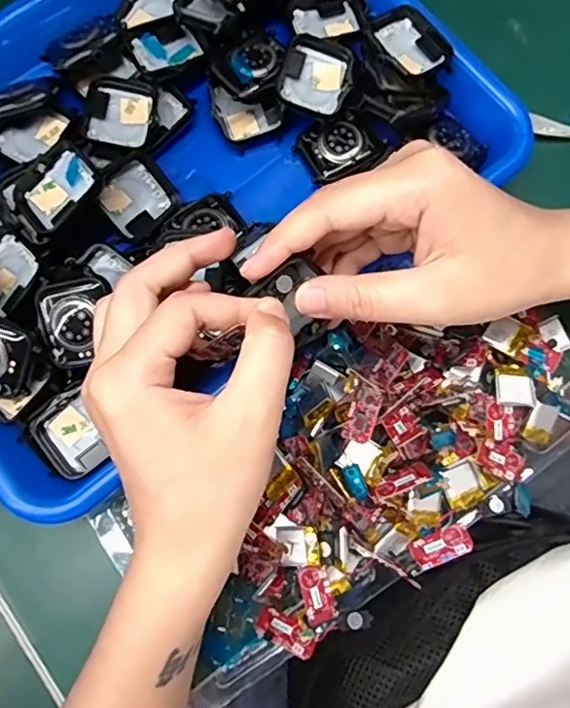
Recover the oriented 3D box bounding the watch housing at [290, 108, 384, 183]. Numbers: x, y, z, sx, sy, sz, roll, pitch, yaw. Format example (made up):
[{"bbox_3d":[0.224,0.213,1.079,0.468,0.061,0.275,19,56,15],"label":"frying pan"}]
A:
[{"bbox_3d":[0.031,-0.115,0.311,0.042,0.014,0.032,-29,79,-7],"label":"watch housing"}]

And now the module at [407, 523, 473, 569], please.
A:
[{"bbox_3d":[0.077,0.094,0.275,0.029,0.008,0.013,-23,78,-5],"label":"module"}]

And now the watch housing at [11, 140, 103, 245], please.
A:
[{"bbox_3d":[-0.114,-0.081,0.276,0.045,0.011,0.034,-39,80,-8],"label":"watch housing"}]

